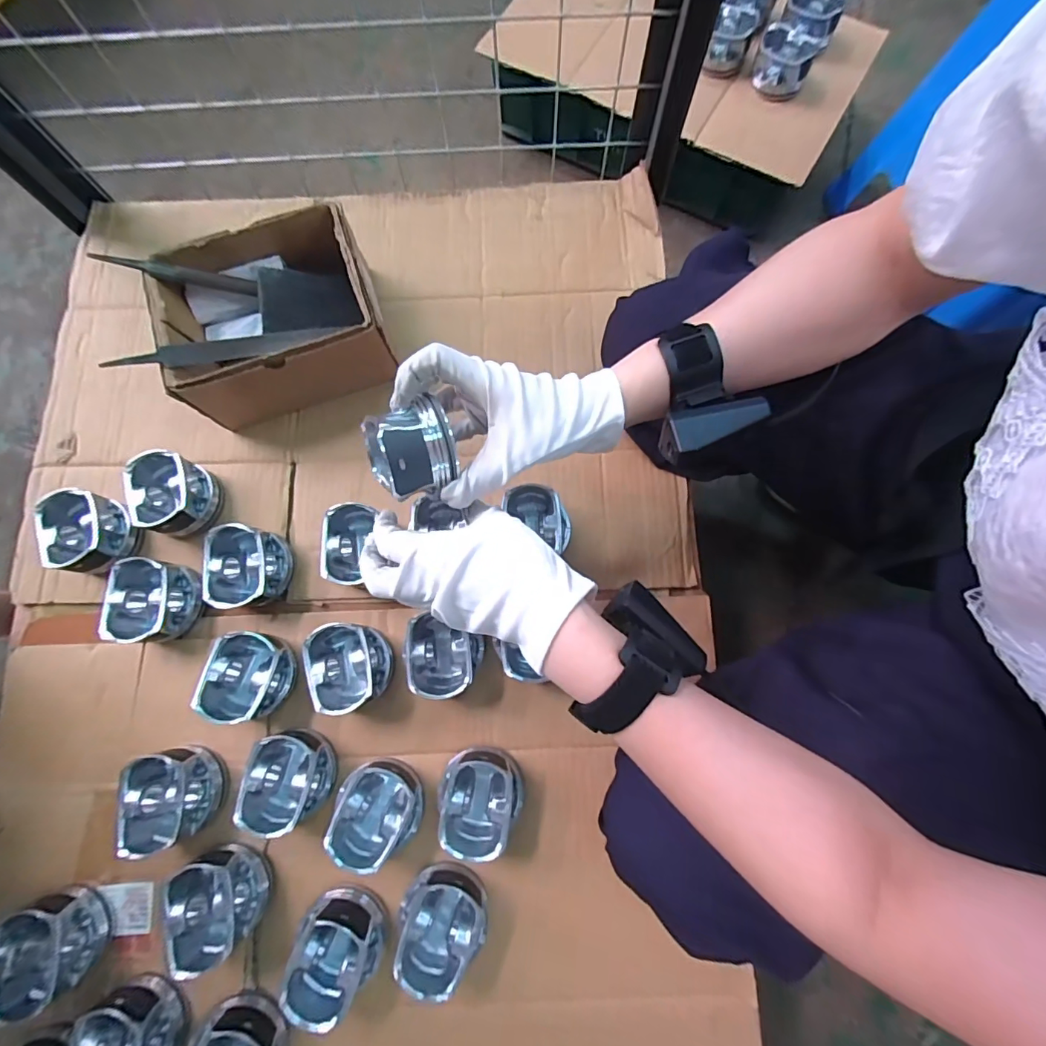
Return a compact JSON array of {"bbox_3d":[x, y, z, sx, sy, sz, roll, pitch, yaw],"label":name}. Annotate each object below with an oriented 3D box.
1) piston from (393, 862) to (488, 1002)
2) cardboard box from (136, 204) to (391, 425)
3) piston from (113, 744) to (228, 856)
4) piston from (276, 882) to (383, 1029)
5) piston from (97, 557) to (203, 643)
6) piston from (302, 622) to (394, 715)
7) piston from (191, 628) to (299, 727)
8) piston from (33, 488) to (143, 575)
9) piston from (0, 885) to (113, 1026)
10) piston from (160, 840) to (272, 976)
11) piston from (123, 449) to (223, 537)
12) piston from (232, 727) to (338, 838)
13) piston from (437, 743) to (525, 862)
[{"bbox_3d":[-0.066,0.335,0.400,0.071,0.064,0.073,0,79,0],"label":"piston"},{"bbox_3d":[-0.246,-0.204,0.486,0.192,0.095,0.149,-19,79,-4],"label":"cardboard box"},{"bbox_3d":[-0.307,0.238,0.417,0.062,0.051,0.077,-17,79,-3],"label":"piston"},{"bbox_3d":[-0.155,0.357,0.396,0.071,0.047,0.078,0,79,0],"label":"piston"},{"bbox_3d":[-0.352,0.074,0.453,0.070,0.045,0.076,0,79,0],"label":"piston"},{"bbox_3d":[-0.159,0.130,0.440,0.063,0.049,0.075,-14,79,-3],"label":"piston"},{"bbox_3d":[-0.250,0.140,0.436,0.068,0.054,0.077,9,79,2],"label":"piston"},{"bbox_3d":[-0.430,0.009,0.468,0.076,0.046,0.076,0,79,0],"label":"piston"},{"bbox_3d":[-0.396,0.355,0.398,0.061,0.044,0.076,-27,80,-5],"label":"piston"},{"bbox_3d":[-0.257,0.317,0.401,0.060,0.052,0.075,-32,80,-6],"label":"piston"},{"bbox_3d":[-0.352,-0.030,0.475,0.073,0.051,0.073,22,79,5],"label":"piston"},{"bbox_3d":[-0.205,0.226,0.419,0.065,0.049,0.076,13,79,3],"label":"piston"},{"bbox_3d":[-0.038,0.243,0.418,0.070,0.048,0.078,16,79,3],"label":"piston"}]

